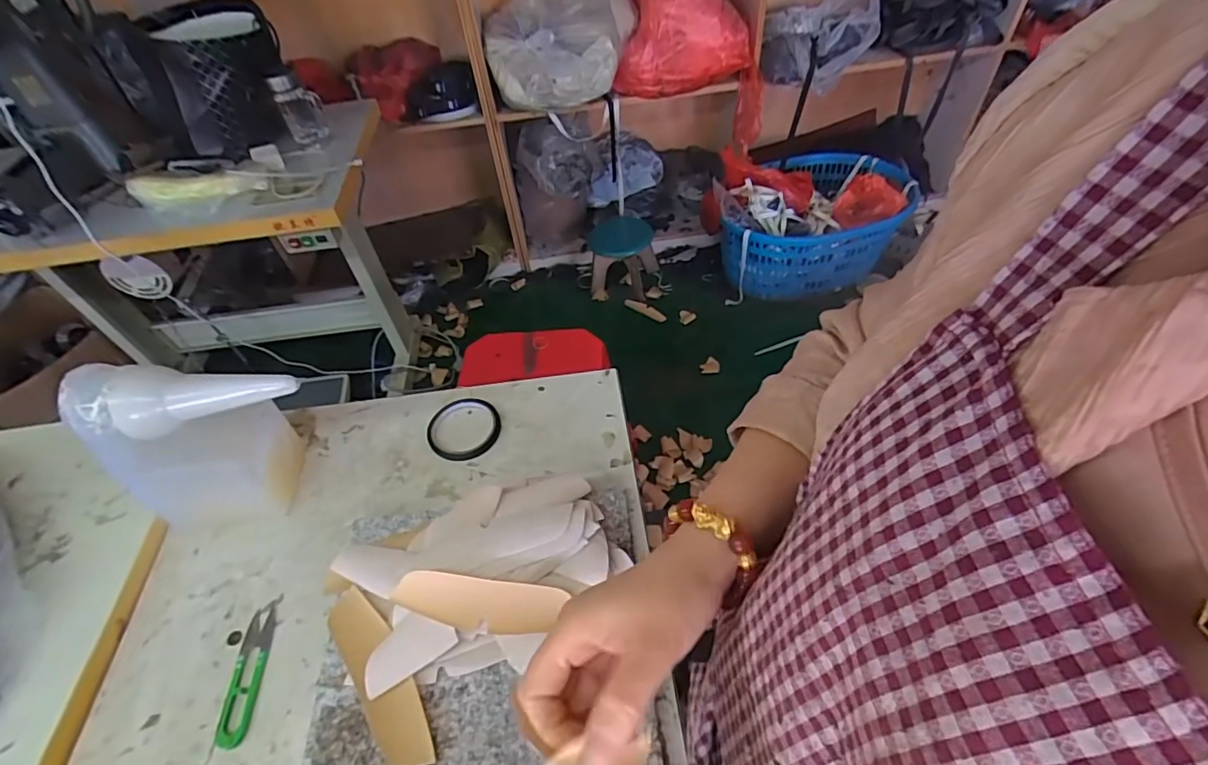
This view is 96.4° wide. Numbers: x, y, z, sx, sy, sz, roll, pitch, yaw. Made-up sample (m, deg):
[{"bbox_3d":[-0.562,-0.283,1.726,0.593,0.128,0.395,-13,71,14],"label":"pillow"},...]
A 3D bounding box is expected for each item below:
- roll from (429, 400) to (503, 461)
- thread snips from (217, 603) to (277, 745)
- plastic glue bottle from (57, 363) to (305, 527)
[{"bbox_3d":[-0.178,0.059,0.689,0.090,0.007,0.090,-1,50,1],"label":"roll"},{"bbox_3d":[-0.342,0.276,0.518,0.029,0.009,0.122,-8,49,-1],"label":"thread snips"},{"bbox_3d":[-0.402,0.061,0.576,0.198,0.196,0.085,-18,50,-10],"label":"plastic glue bottle"}]

